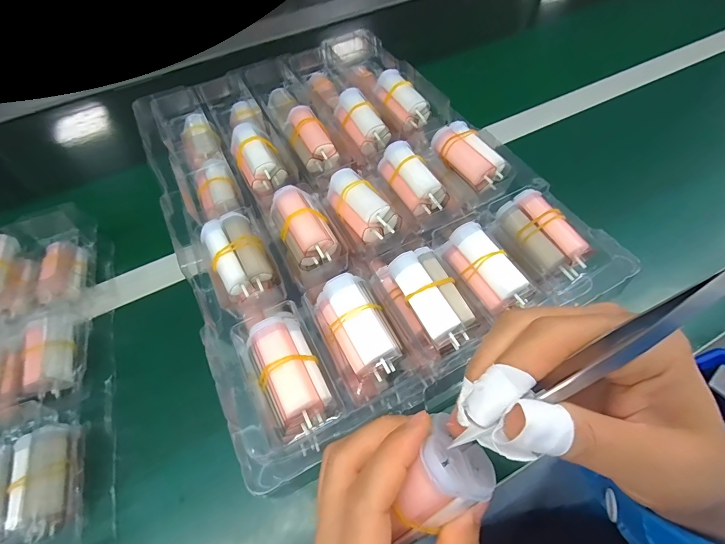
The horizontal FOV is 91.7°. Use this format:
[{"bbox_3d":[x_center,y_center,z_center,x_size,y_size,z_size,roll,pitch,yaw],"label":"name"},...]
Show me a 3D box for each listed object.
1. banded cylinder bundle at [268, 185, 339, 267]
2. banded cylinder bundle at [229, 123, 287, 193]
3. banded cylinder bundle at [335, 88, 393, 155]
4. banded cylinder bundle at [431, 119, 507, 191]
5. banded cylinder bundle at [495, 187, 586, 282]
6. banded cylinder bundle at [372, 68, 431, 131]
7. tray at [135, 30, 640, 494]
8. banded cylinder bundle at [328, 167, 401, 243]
[{"bbox_3d":[-0.046,-0.036,0.273,0.038,0.024,0.066,-28,61,-13],"label":"banded cylinder bundle"},{"bbox_3d":[-0.097,-0.106,0.319,0.036,0.025,0.064,-29,61,-14],"label":"banded cylinder bundle"},{"bbox_3d":[-0.003,-0.147,0.339,0.029,0.027,0.067,-27,61,-13],"label":"banded cylinder bundle"},{"bbox_3d":[0.091,-0.101,0.302,0.033,0.020,0.064,-32,62,-15],"label":"banded cylinder bundle"},{"bbox_3d":[0.129,-0.027,0.254,0.033,0.021,0.069,-25,60,-11],"label":"banded cylinder bundle"},{"bbox_3d":[0.038,-0.172,0.349,0.029,0.021,0.067,-31,74,-14],"label":"banded cylinder bundle"},{"bbox_3d":[-0.026,-0.077,0.328,0.284,0.076,0.393,-26,60,-12],"label":"tray"},{"bbox_3d":[-0.003,-0.053,0.274,0.034,0.025,0.068,-31,61,-14],"label":"banded cylinder bundle"}]

